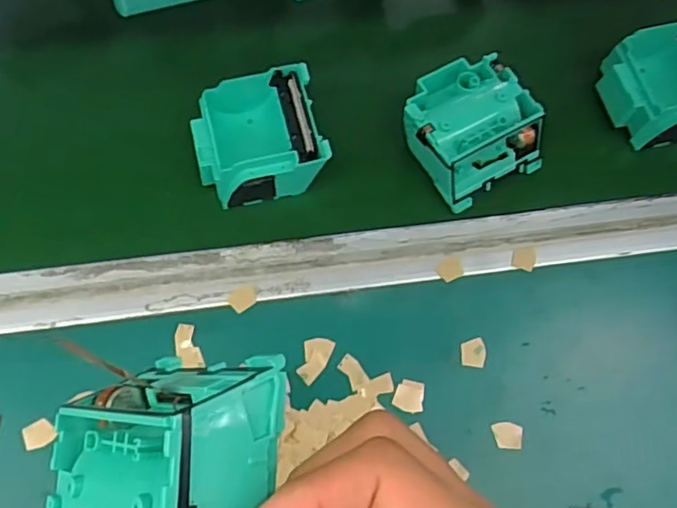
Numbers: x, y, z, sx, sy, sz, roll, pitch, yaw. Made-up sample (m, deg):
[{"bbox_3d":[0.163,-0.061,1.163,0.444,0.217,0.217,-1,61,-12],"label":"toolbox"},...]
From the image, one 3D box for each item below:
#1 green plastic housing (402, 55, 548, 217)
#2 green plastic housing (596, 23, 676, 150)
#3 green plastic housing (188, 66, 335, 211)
[{"bbox_3d":[0.085,-0.082,0.399,0.077,0.037,0.080,-29,73,-9],"label":"green plastic housing"},{"bbox_3d":[0.226,-0.115,0.416,0.083,0.034,0.075,-16,71,-4],"label":"green plastic housing"},{"bbox_3d":[-0.051,-0.073,0.392,0.077,0.035,0.074,-15,71,-4],"label":"green plastic housing"}]

